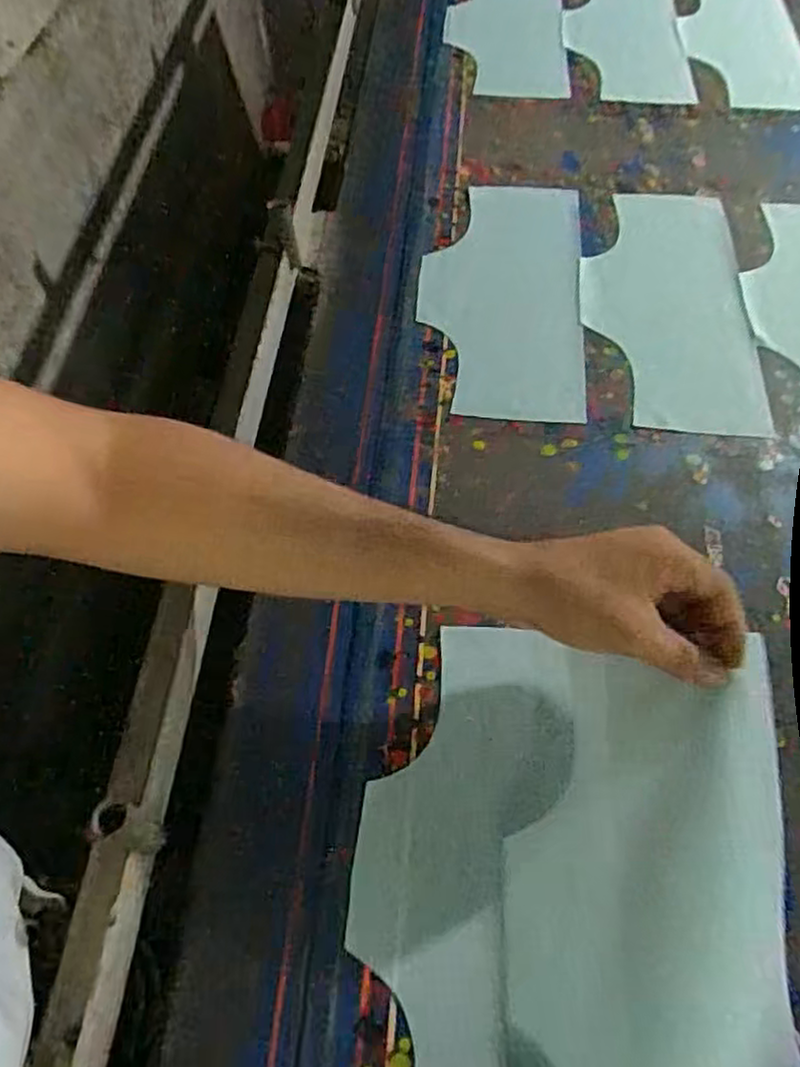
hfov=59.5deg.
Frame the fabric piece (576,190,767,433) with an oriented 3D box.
[{"bbox_3d":[0.249,-0.226,0.663,0.151,0.008,0.312,4,58,4],"label":"fabric piece"}]

